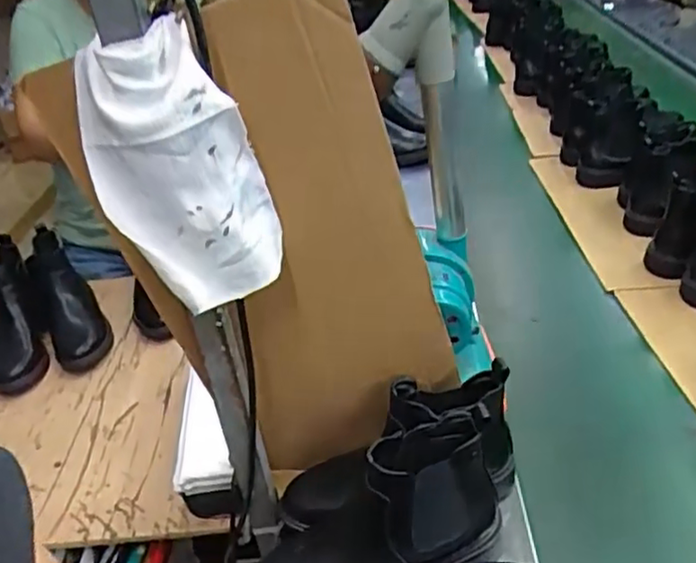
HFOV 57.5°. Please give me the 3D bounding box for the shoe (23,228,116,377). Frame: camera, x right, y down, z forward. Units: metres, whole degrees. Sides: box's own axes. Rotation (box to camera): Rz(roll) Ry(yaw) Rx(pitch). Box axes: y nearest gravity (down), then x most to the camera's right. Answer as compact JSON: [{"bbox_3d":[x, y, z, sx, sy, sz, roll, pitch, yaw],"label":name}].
[{"bbox_3d":[-0.498,0.033,1.119,0.099,0.095,0.276,-22,75,-19],"label":"shoe"}]

